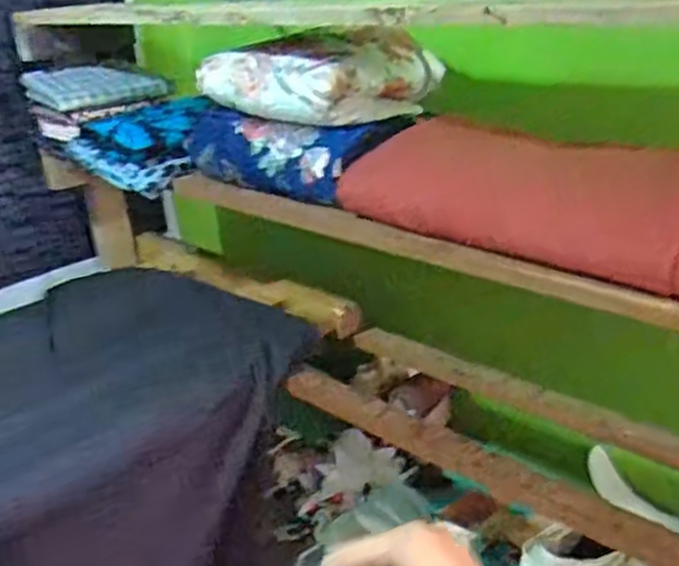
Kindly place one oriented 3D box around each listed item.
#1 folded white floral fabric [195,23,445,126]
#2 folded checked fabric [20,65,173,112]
[{"bbox_3d":[-0.022,-0.262,0.961,0.230,0.087,0.214,-21,28,-35],"label":"folded white floral fabric"},{"bbox_3d":[-0.377,-0.312,1.202,0.205,0.050,0.131,-17,26,-28],"label":"folded checked fabric"}]

